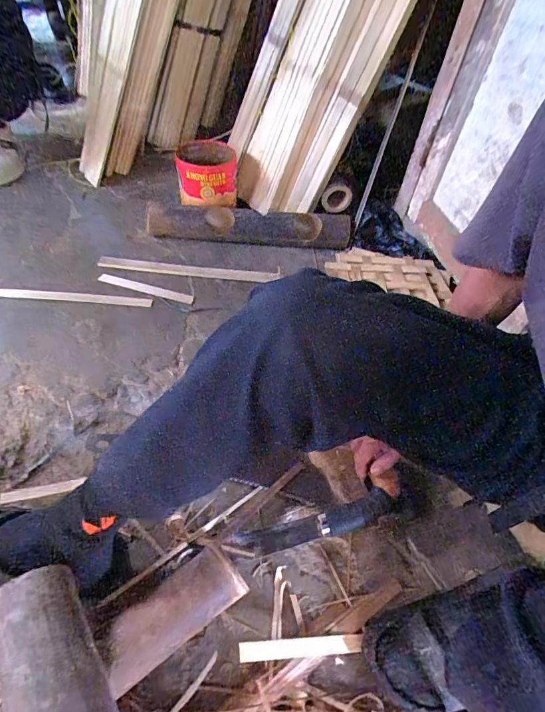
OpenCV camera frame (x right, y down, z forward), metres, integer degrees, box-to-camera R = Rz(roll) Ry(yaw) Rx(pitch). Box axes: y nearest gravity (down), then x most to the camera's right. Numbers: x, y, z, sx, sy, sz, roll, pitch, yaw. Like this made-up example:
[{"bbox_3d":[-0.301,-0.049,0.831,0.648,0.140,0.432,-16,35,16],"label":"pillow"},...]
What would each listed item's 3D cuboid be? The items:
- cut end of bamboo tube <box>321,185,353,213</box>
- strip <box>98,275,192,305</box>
[{"bbox_3d":[0.166,-0.400,0.988,0.097,0.062,0.011,-14,32,-29],"label":"cut end of bamboo tube"},{"bbox_3d":[-0.281,-0.151,0.861,0.224,0.009,0.021,14,51,8],"label":"strip"}]

